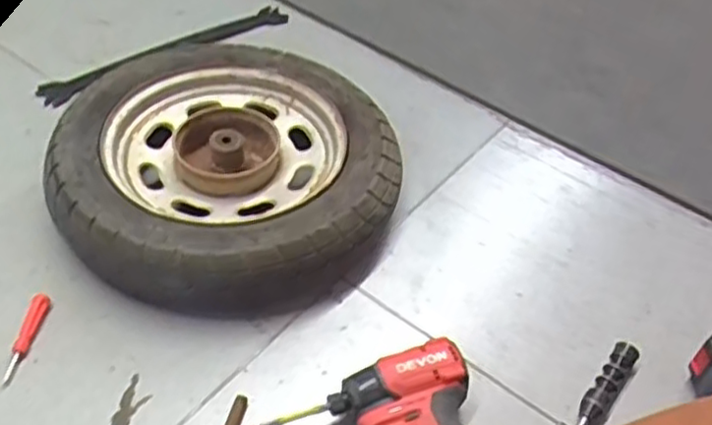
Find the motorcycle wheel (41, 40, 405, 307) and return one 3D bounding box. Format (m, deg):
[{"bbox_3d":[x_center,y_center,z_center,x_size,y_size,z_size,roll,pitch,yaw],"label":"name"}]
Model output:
[{"bbox_3d":[-0.143,-0.057,0.812,0.368,0.084,0.362,2,45,-2],"label":"motorcycle wheel"}]

